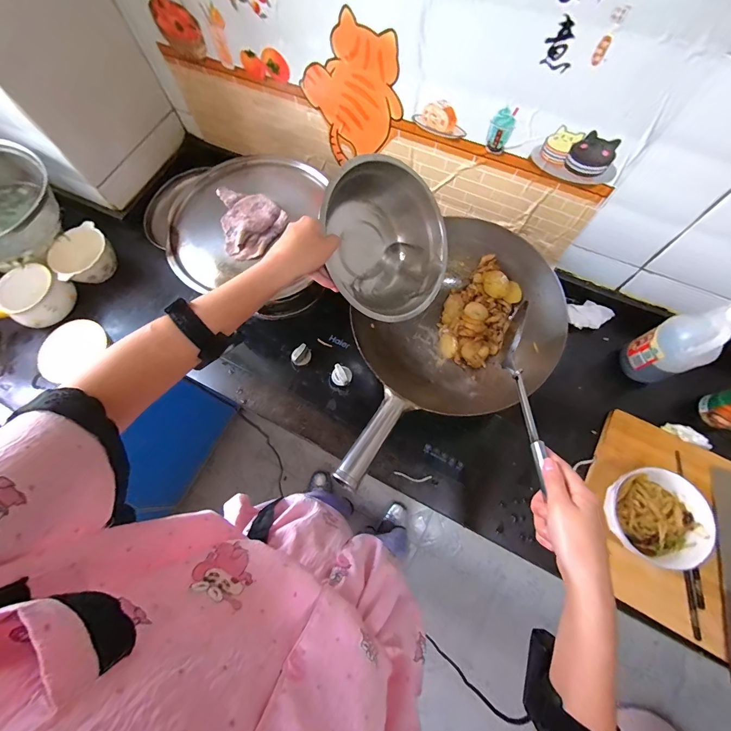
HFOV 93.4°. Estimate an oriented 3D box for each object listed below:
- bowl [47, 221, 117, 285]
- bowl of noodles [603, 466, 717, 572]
[{"bbox_3d":[-0.622,-0.241,0.764,0.120,0.062,0.106,-43,74,-12],"label":"bowl"},{"bbox_3d":[0.443,0.231,0.532,0.127,0.065,0.134,-1,71,2],"label":"bowl of noodles"}]

